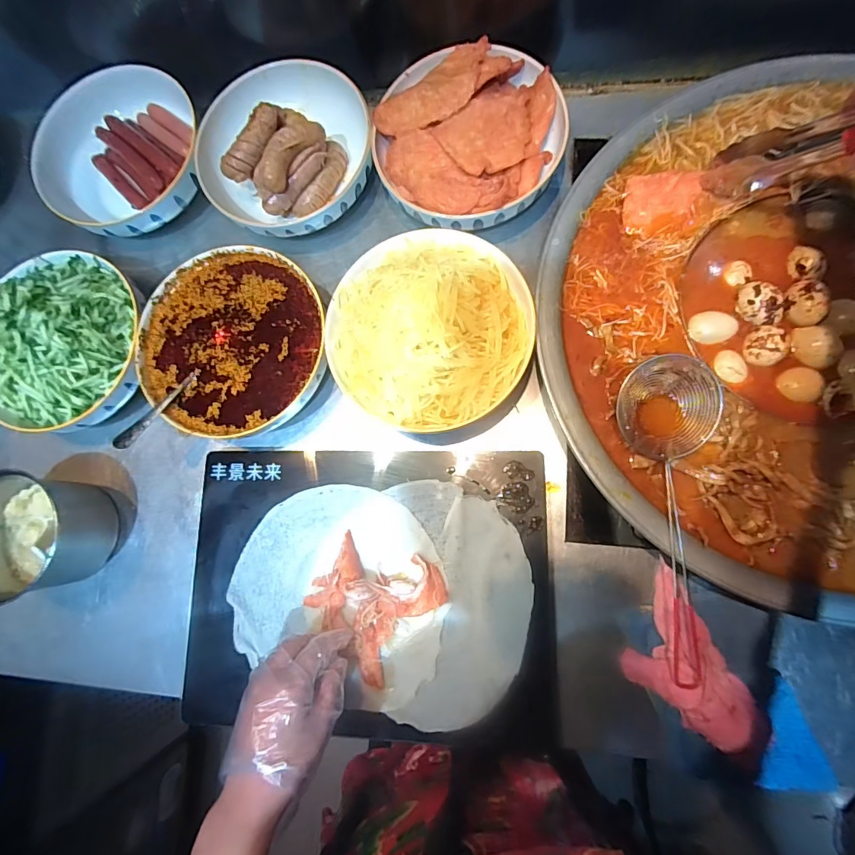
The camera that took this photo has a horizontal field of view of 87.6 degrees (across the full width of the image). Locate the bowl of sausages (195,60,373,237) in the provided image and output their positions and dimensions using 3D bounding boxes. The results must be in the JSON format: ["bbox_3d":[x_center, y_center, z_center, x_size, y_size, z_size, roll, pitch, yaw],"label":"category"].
[{"bbox_3d":[-0.177,-0.349,0.564,0.216,0.080,0.224,0,85,4],"label":"bowl of sausages"}]

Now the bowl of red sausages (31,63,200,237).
[{"bbox_3d":[-0.408,-0.355,0.609,0.217,0.061,0.217,0,85,4],"label":"bowl of red sausages"}]

